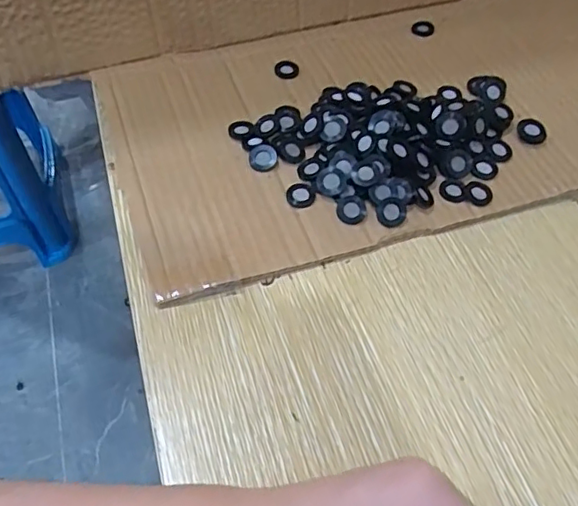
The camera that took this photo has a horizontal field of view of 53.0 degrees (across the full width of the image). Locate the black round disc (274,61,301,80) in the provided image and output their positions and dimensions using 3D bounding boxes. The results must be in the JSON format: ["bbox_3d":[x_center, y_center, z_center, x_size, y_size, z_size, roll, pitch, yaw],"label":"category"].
[{"bbox_3d":[-0.002,-0.143,0.452,0.019,0.006,0.019,1,54,-1],"label":"black round disc"}]

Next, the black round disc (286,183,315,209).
[{"bbox_3d":[0.007,-0.038,0.375,0.018,0.004,0.018,1,54,-1],"label":"black round disc"}]

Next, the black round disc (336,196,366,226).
[{"bbox_3d":[0.039,-0.027,0.368,0.018,0.006,0.019,1,54,-1],"label":"black round disc"}]

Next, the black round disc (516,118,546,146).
[{"bbox_3d":[0.175,-0.088,0.417,0.021,0.009,0.021,1,54,-1],"label":"black round disc"}]

